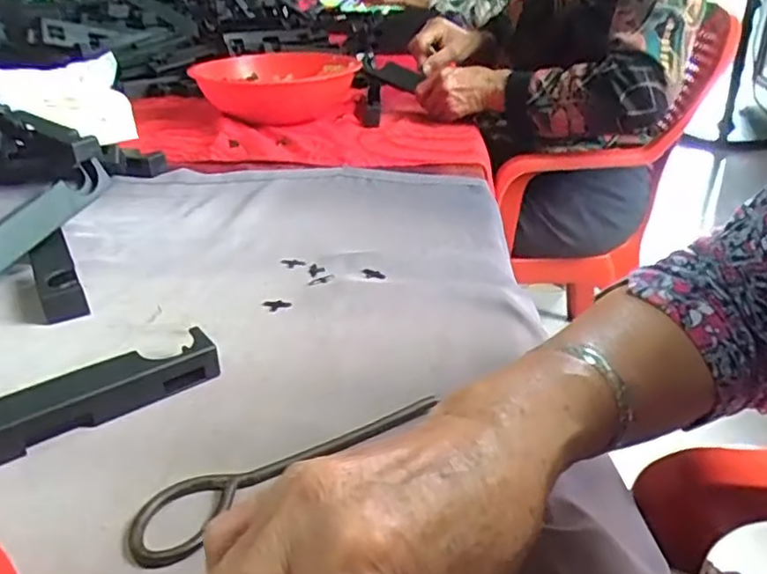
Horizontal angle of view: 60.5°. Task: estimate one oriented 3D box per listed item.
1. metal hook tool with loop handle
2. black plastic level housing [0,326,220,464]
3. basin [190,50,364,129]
[{"bbox_3d":[-0.047,0.093,0.349,0.175,0.008,0.039,-20,35,-31],"label":"metal hook tool with loop handle"},{"bbox_3d":[-0.188,0.071,0.373,0.189,0.026,0.028,-21,35,-32],"label":"black plastic level housing"},{"bbox_3d":[-0.152,-0.296,0.982,0.237,0.072,0.237,0,29,0],"label":"basin"}]

